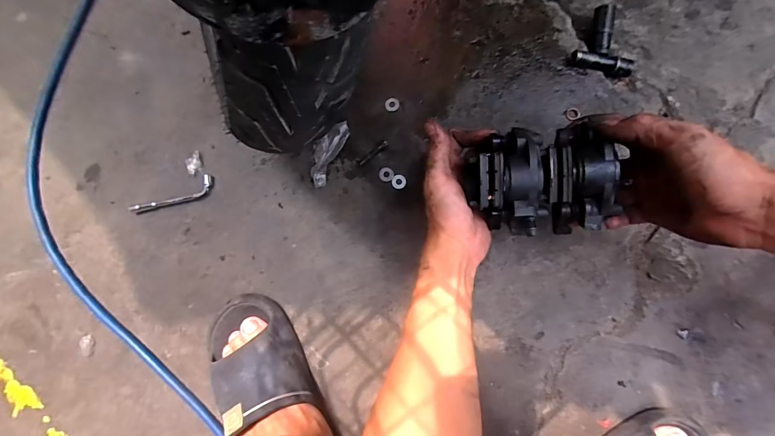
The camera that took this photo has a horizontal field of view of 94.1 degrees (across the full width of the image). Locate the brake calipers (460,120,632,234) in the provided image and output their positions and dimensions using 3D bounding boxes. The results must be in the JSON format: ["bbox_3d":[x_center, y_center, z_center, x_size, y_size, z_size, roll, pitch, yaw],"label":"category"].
[{"bbox_3d":[0.140,-0.034,0.338,0.125,0.067,0.093,-4,86,4],"label":"brake calipers"}]

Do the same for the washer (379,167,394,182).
[{"bbox_3d":[-0.002,-0.057,0.475,0.019,0.004,0.019,0,86,5],"label":"washer"}]

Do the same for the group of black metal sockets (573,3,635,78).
[{"bbox_3d":[0.281,-0.222,0.452,0.072,0.024,0.080,22,88,6],"label":"group of black metal sockets"}]

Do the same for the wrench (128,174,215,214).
[{"bbox_3d":[-0.291,-0.026,0.492,0.123,0.010,0.026,-22,84,3],"label":"wrench"}]

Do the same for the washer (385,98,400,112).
[{"bbox_3d":[0.006,-0.150,0.477,0.019,0.004,0.017,-18,85,3],"label":"washer"}]

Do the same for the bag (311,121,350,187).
[{"bbox_3d":[-0.082,-0.088,0.479,0.035,0.011,0.091,24,88,6],"label":"bag"}]

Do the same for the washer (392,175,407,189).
[{"bbox_3d":[0.015,-0.047,0.468,0.018,0.004,0.018,0,86,5],"label":"washer"}]

